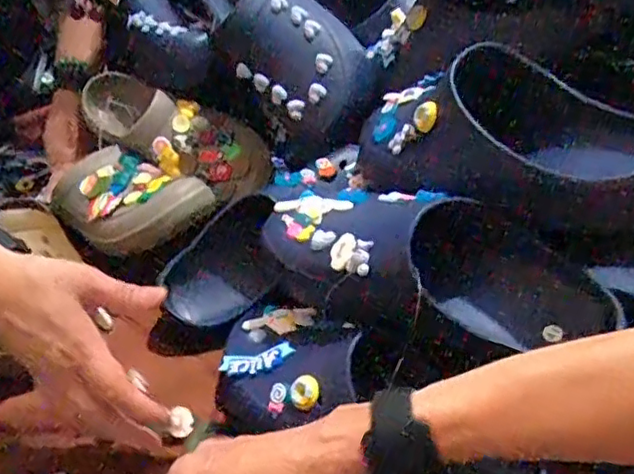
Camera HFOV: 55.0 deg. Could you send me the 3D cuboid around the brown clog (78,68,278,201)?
[{"bbox_3d":[-0.177,-0.131,0.746,0.268,0.098,0.116,25,42,37],"label":"brown clog"}]

